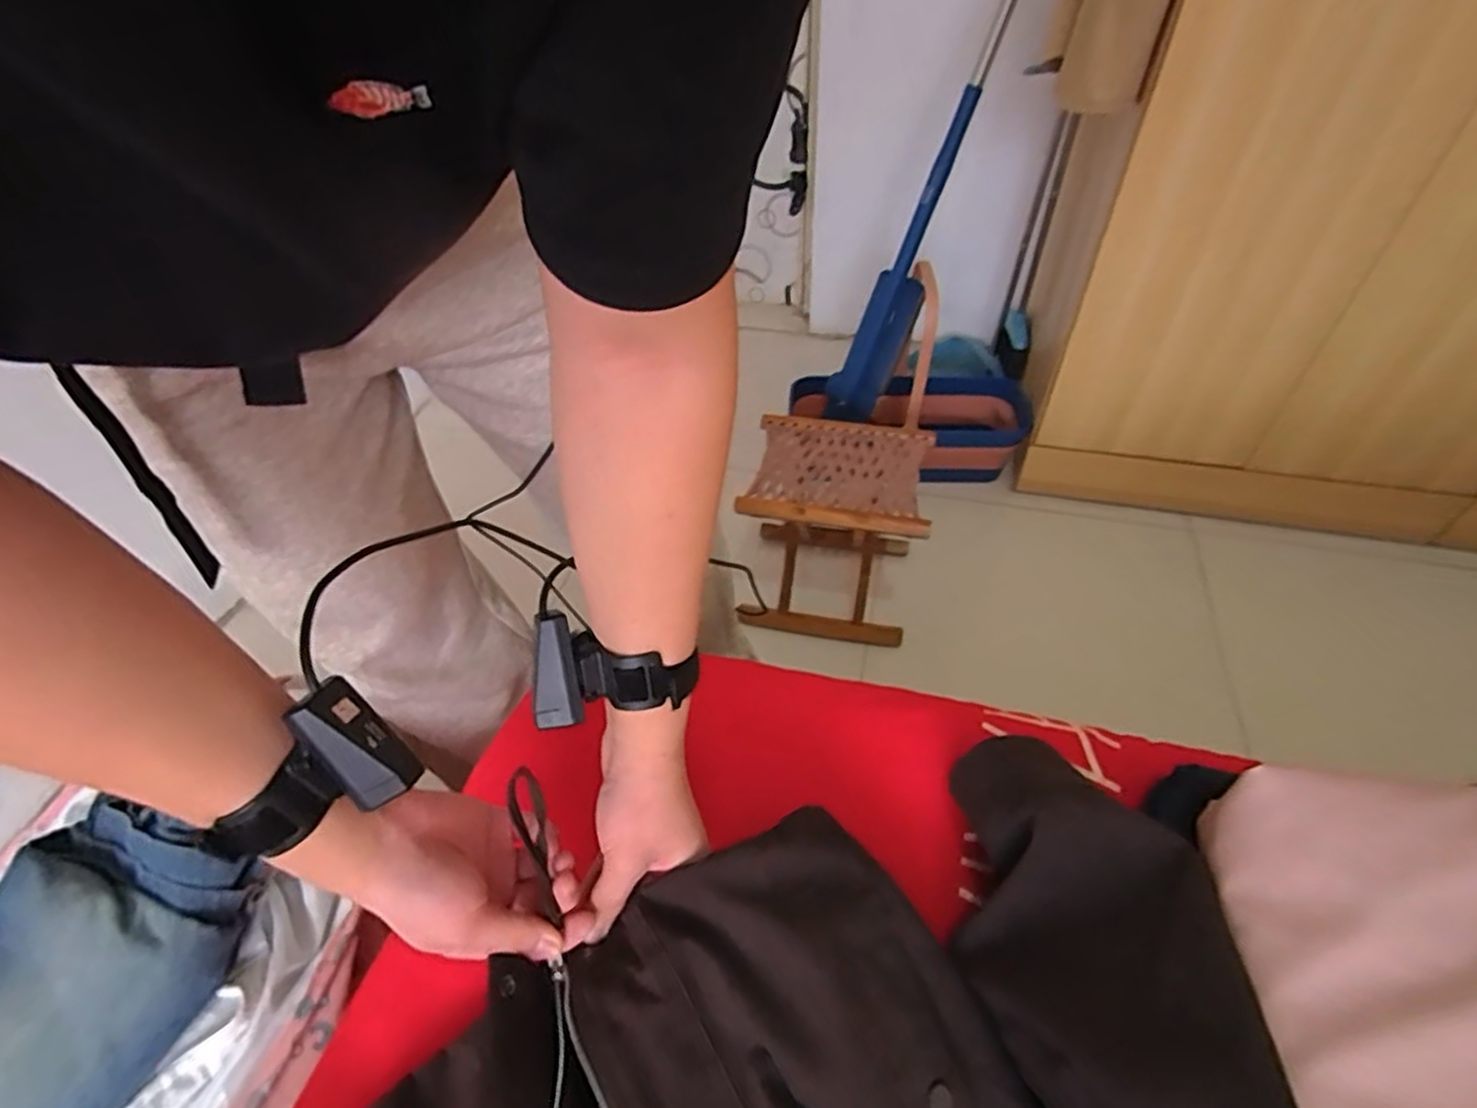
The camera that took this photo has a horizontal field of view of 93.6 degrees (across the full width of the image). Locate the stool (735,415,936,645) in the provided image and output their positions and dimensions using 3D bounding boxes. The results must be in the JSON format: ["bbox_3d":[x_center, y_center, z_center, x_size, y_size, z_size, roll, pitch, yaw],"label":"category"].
[{"bbox_3d":[0.186,-0.026,1.227,0.260,0.317,0.267,15,50,17],"label":"stool"}]

